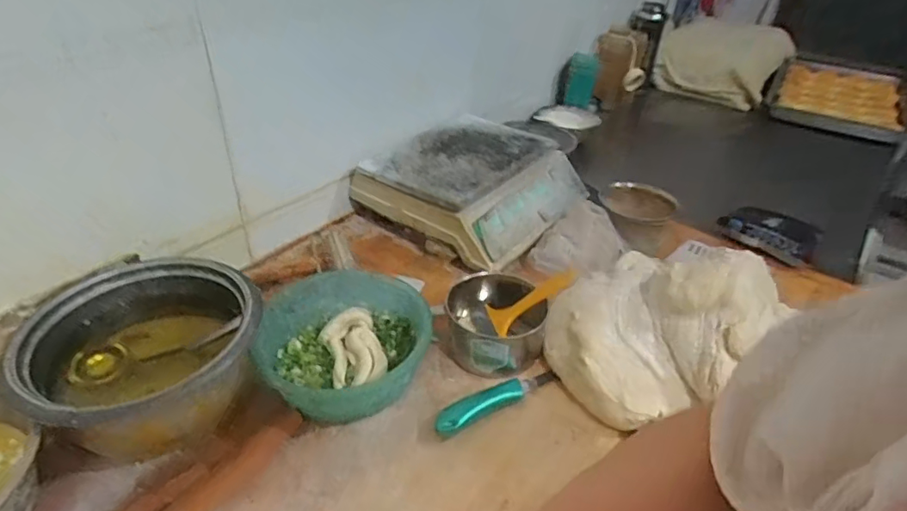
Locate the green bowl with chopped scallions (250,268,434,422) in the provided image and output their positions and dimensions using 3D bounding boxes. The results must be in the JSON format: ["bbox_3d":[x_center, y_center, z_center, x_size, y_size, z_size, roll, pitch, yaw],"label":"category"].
[{"bbox_3d":[-0.132,0.109,0.683,0.197,0.081,0.187,2,37,-1],"label":"green bowl with chopped scallions"}]

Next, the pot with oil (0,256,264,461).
[{"bbox_3d":[-0.349,0.110,0.632,0.230,0.110,0.210,2,37,-1],"label":"pot with oil"}]

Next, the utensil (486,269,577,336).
[{"bbox_3d":[0.106,0.054,0.732,0.128,0.023,0.050,-31,43,-2],"label":"utensil"}]

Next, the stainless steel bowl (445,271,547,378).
[{"bbox_3d":[0.054,0.093,0.738,0.126,0.079,0.133,2,37,-1],"label":"stainless steel bowl"}]

